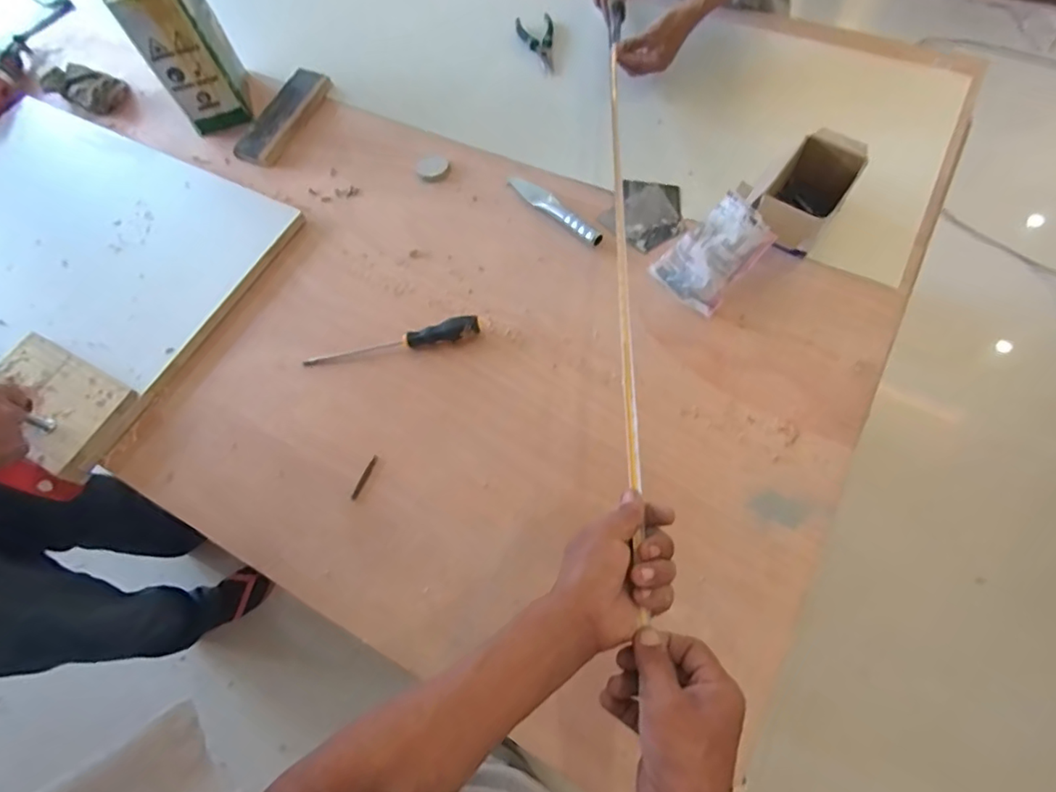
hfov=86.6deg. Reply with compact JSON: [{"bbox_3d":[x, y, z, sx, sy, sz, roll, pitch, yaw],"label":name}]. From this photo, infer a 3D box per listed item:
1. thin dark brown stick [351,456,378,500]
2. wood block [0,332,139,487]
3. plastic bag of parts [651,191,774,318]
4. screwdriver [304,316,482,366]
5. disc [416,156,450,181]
[{"bbox_3d":[-0.205,0.102,0.702,0.008,0.004,0.060,21,70,11],"label":"thin dark brown stick"},{"bbox_3d":[-0.639,0.010,0.753,0.207,0.033,0.131,25,70,16],"label":"wood block"},{"bbox_3d":[0.239,-0.191,0.738,0.025,0.138,0.107,-17,57,-45],"label":"plastic bag of parts"},{"bbox_3d":[-0.188,-0.073,0.764,0.249,0.031,0.027,-11,65,0],"label":"screwdriver"},{"bbox_3d":[-0.154,-0.370,0.912,0.050,0.009,0.042,-7,65,2],"label":"disc"}]

